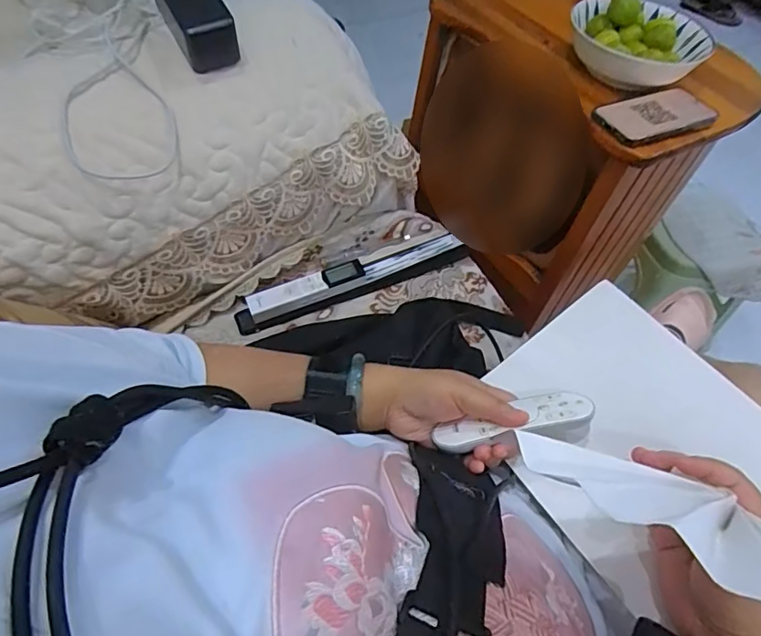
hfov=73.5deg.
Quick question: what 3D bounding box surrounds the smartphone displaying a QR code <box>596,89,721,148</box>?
[{"bbox_3d":[0.345,-0.252,0.633,0.155,0.012,0.075,-19,58,-19],"label":"smartphone displaying a QR code"}]

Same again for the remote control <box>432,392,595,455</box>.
[{"bbox_3d":[0.115,0.091,0.436,0.130,0.020,0.041,-12,31,4],"label":"remote control"}]

